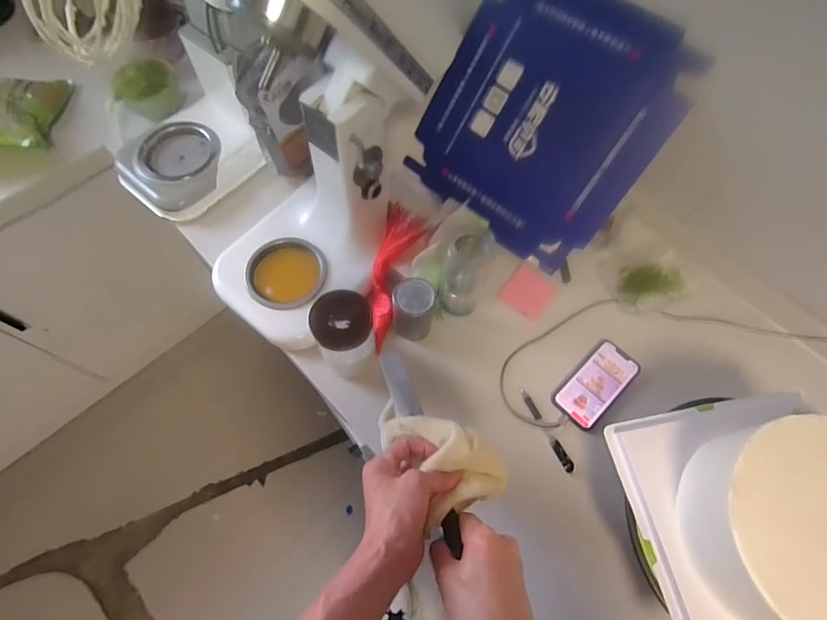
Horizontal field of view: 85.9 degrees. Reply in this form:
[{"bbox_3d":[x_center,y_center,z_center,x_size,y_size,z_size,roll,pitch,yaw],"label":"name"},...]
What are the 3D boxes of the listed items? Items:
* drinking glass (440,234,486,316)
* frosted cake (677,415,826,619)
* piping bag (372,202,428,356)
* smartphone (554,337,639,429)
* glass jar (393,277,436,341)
[{"bbox_3d":[0.079,-0.053,0.689,0.064,0.160,0.060,12,66,4],"label":"drinking glass"},{"bbox_3d":[0.387,0.220,0.436,0.213,0.106,0.194,1,65,-1],"label":"frosted cake"},{"bbox_3d":[-0.034,-0.052,0.719,0.067,0.034,0.231,12,93,3],"label":"piping bag"},{"bbox_3d":[0.288,0.114,0.701,0.077,0.017,0.153,43,71,16],"label":"smartphone"},{"bbox_3d":[0.000,-0.001,0.690,0.061,0.100,0.062,1,65,-1],"label":"glass jar"}]

